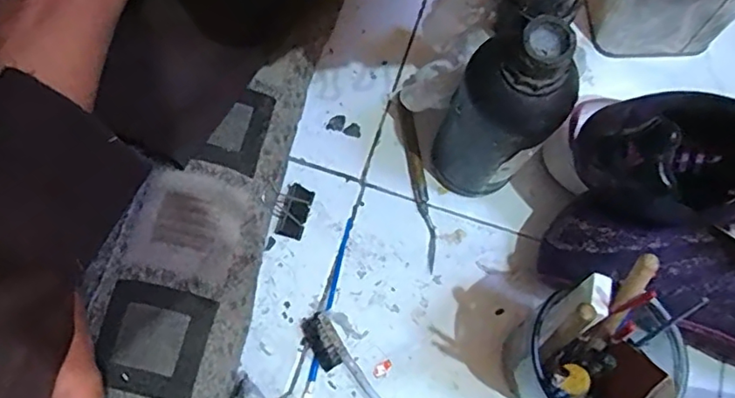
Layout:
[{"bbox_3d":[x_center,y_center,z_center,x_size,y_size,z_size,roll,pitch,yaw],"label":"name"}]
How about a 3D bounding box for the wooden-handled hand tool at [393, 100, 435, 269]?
[{"bbox_3d":[0.041,-0.017,0.464,0.012,0.008,0.147,-10,73,-5],"label":"wooden-handled hand tool"}]

